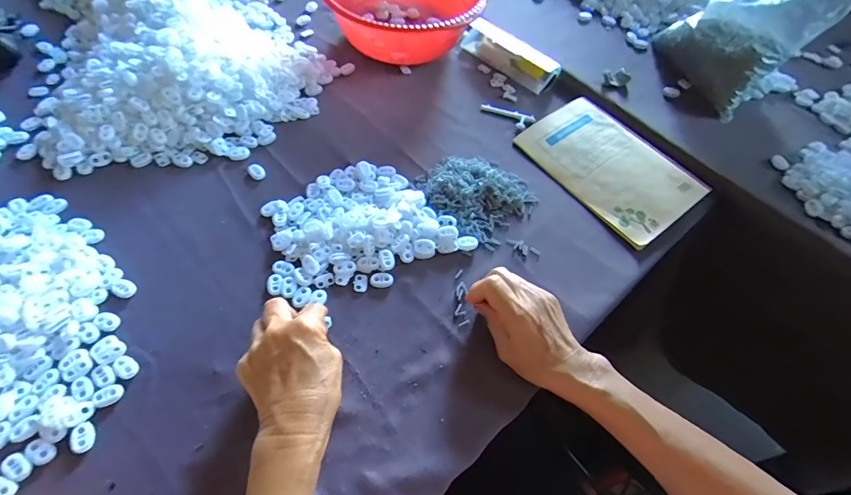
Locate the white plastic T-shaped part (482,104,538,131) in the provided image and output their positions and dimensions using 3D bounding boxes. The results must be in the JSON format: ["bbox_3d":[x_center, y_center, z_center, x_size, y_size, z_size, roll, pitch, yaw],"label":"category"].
[{"bbox_3d":[0.112,-0.180,0.567,0.075,0.007,0.025,19,59,8],"label":"white plastic T-shaped part"}]

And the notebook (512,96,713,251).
[{"bbox_3d":[0.233,-0.107,0.523,0.138,0.011,0.206,-32,65,-21],"label":"notebook"}]

